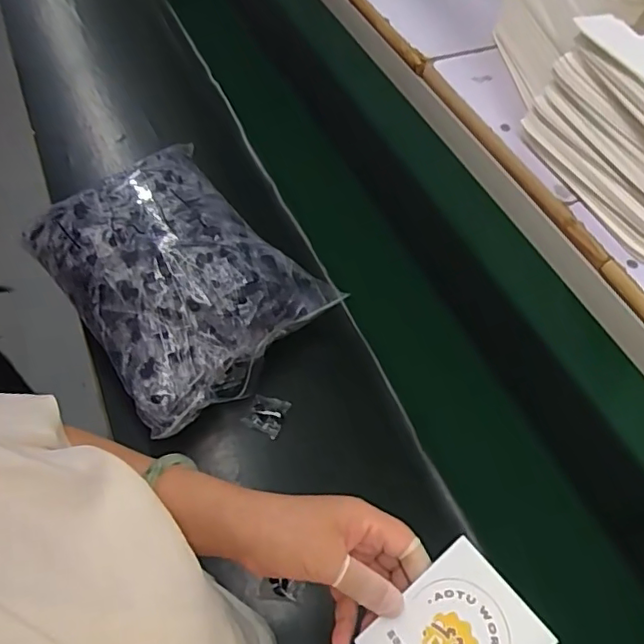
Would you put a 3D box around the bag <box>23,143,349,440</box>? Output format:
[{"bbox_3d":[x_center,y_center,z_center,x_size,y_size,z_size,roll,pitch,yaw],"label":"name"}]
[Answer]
[{"bbox_3d":[-0.207,-0.083,0.820,0.303,0.115,0.391,-32,63,-23],"label":"bag"}]

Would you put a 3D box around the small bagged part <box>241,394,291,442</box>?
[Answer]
[{"bbox_3d":[-0.077,0.129,0.796,0.051,0.017,0.051,21,57,11],"label":"small bagged part"}]

